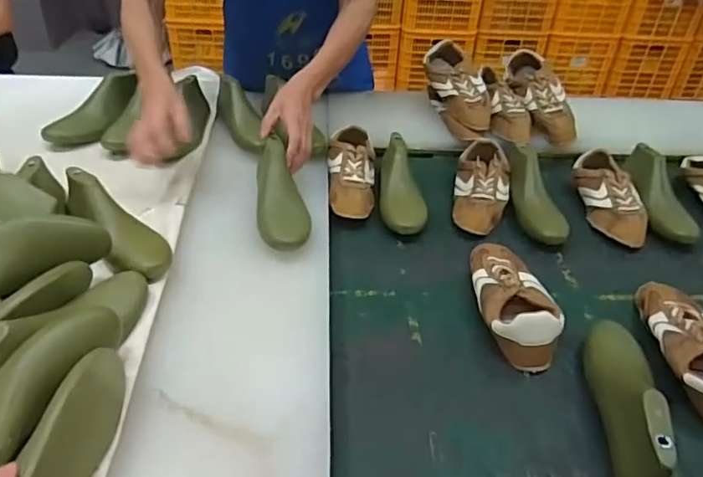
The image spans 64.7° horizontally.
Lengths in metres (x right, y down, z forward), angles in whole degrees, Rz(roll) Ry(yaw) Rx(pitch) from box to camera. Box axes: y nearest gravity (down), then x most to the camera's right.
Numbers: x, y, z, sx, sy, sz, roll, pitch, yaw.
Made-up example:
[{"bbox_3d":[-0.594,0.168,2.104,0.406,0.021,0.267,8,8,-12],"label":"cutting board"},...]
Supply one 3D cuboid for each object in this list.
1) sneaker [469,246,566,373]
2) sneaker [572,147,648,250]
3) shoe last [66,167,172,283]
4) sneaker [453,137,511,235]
[{"bbox_3d":[0.234,0.076,0.813,0.102,0.066,0.238,1,38,-4],"label":"sneaker"},{"bbox_3d":[0.482,-0.073,1.033,0.091,0.074,0.223,1,38,-4],"label":"sneaker"},{"bbox_3d":[-0.341,-0.026,0.814,0.079,0.078,0.238,-27,47,-31],"label":"shoe last"},{"bbox_3d":[0.244,-0.097,1.035,0.101,0.077,0.231,11,38,8],"label":"sneaker"}]

